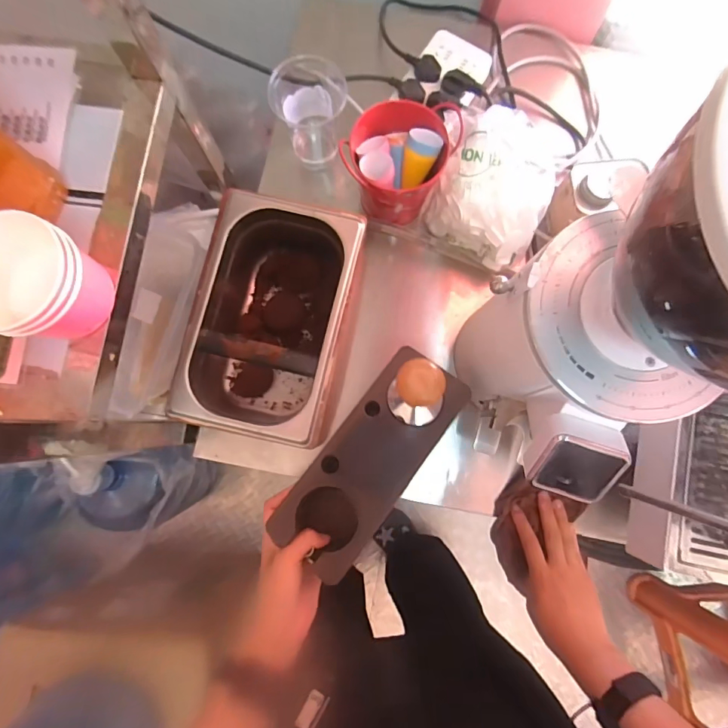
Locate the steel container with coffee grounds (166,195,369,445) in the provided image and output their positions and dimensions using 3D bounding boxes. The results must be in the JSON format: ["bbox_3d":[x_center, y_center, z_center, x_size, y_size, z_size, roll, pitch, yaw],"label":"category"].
[{"bbox_3d":[-0.105,-0.048,0.526,0.163,0.107,0.262,12,81,1],"label":"steel container with coffee grounds"}]

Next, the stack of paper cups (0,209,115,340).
[{"bbox_3d":[-0.245,-0.060,0.327,0.077,0.064,0.083,24,82,3],"label":"stack of paper cups"}]

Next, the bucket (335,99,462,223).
[{"bbox_3d":[0.041,-0.244,0.551,0.107,0.126,0.115,0,81,-1],"label":"bucket"}]

